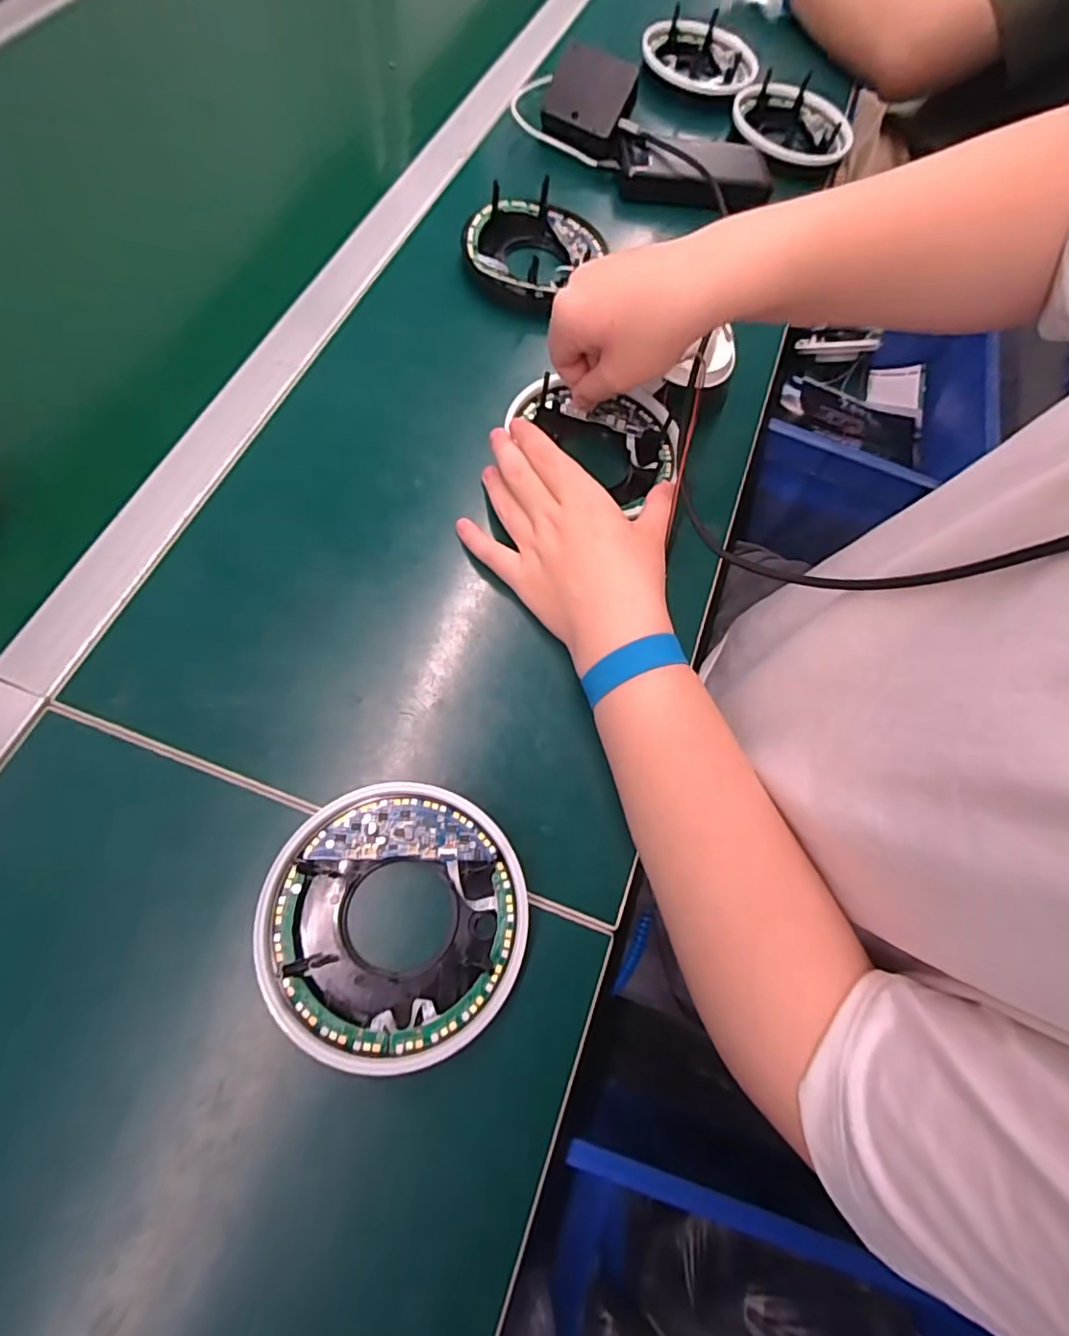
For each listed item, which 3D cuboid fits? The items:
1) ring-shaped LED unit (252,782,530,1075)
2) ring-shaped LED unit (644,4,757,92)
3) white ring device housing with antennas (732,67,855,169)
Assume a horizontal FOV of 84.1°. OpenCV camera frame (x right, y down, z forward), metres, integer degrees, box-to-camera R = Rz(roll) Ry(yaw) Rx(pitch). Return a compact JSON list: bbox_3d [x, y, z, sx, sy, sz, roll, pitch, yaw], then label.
[{"bbox_3d":[-0.070,0.128,0.307,0.128,0.028,0.128,3,67,-8],"label":"ring-shaped LED unit"},{"bbox_3d":[0.201,-0.713,0.691,0.109,0.026,0.139,-38,78,-21],"label":"ring-shaped LED unit"},{"bbox_3d":[0.283,-0.602,0.657,0.115,0.027,0.138,-8,69,-12],"label":"white ring device housing with antennas"}]

